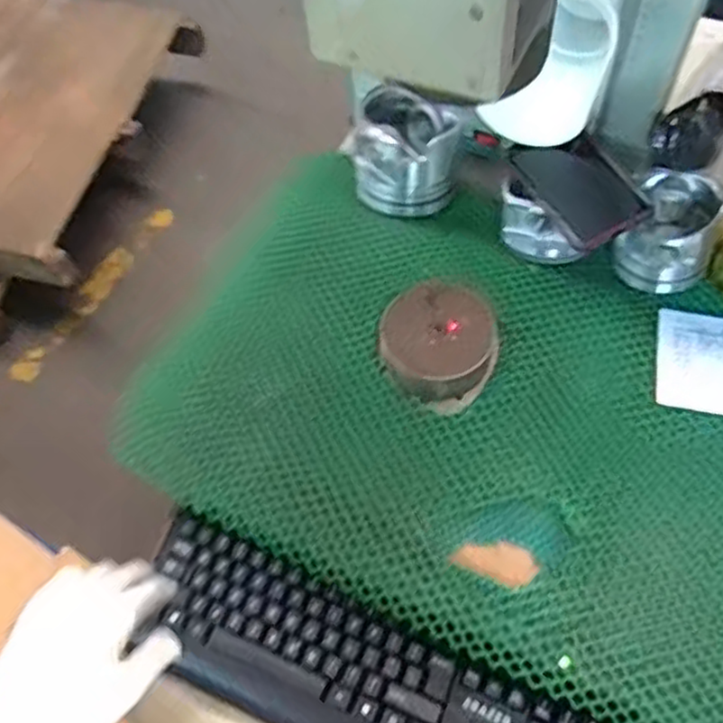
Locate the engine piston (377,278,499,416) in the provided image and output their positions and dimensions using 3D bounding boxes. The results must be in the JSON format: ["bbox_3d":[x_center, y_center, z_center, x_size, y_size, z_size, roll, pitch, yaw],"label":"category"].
[{"bbox_3d":[0.071,-0.017,0.650,0.106,0.048,0.106,-2,63,4],"label":"engine piston"}]

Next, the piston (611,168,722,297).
[{"bbox_3d":[0.292,-0.120,0.685,0.079,0.093,0.075,22,56,20],"label":"piston"}]

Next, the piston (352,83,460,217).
[{"bbox_3d":[0.047,-0.224,0.767,0.109,0.099,0.100,2,51,5],"label":"piston"}]

